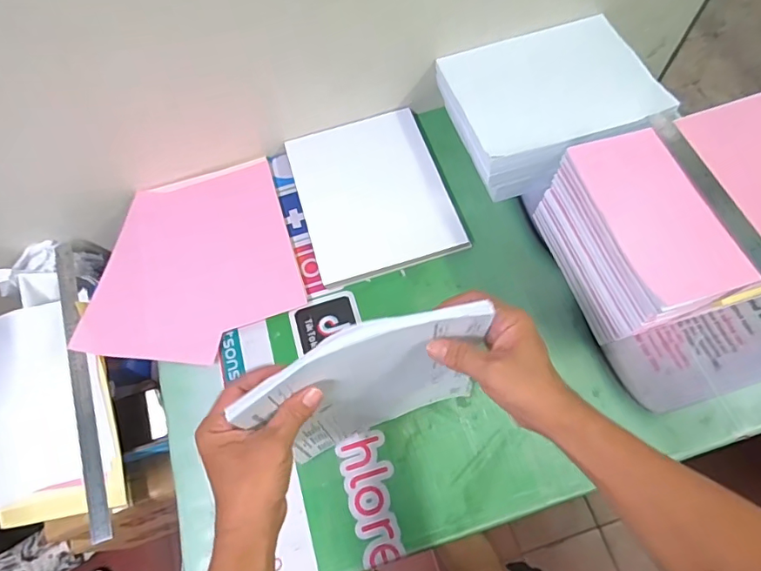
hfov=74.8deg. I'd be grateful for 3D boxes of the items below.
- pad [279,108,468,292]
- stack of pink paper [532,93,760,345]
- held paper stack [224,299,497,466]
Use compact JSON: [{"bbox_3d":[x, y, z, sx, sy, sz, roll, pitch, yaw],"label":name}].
[{"bbox_3d":[-0.015,-0.148,0.769,0.213,0.019,0.278,-17,65,-2],"label":"pad"},{"bbox_3d":[0.415,-0.080,0.630,0.346,0.171,0.226,-15,65,-5],"label":"stack of pink paper"},{"bbox_3d":[-0.011,0.104,0.497,0.200,0.285,0.035,-21,66,-8],"label":"held paper stack"}]

